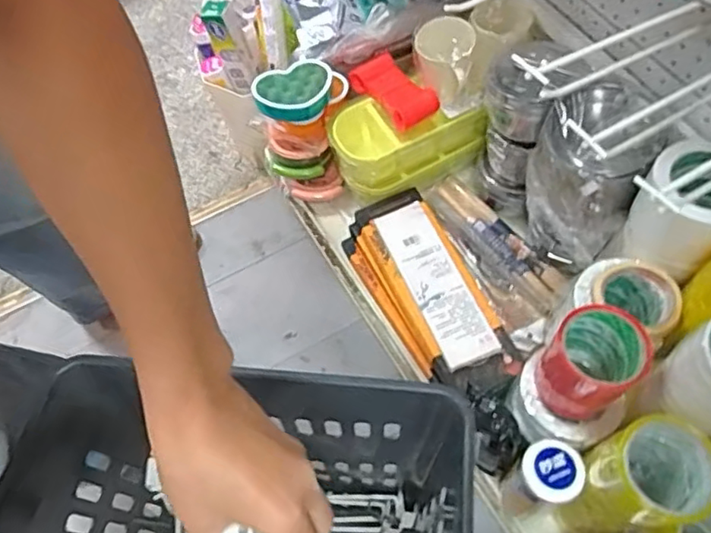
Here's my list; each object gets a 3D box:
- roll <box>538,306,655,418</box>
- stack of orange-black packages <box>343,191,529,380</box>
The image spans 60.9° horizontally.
[{"bbox_3d":[0.250,0.107,0.653,0.088,0.129,0.091,-1,62,2],"label":"roll"},{"bbox_3d":[0.105,0.033,0.888,0.140,0.080,0.319,-26,64,-11],"label":"stack of orange-black packages"}]

